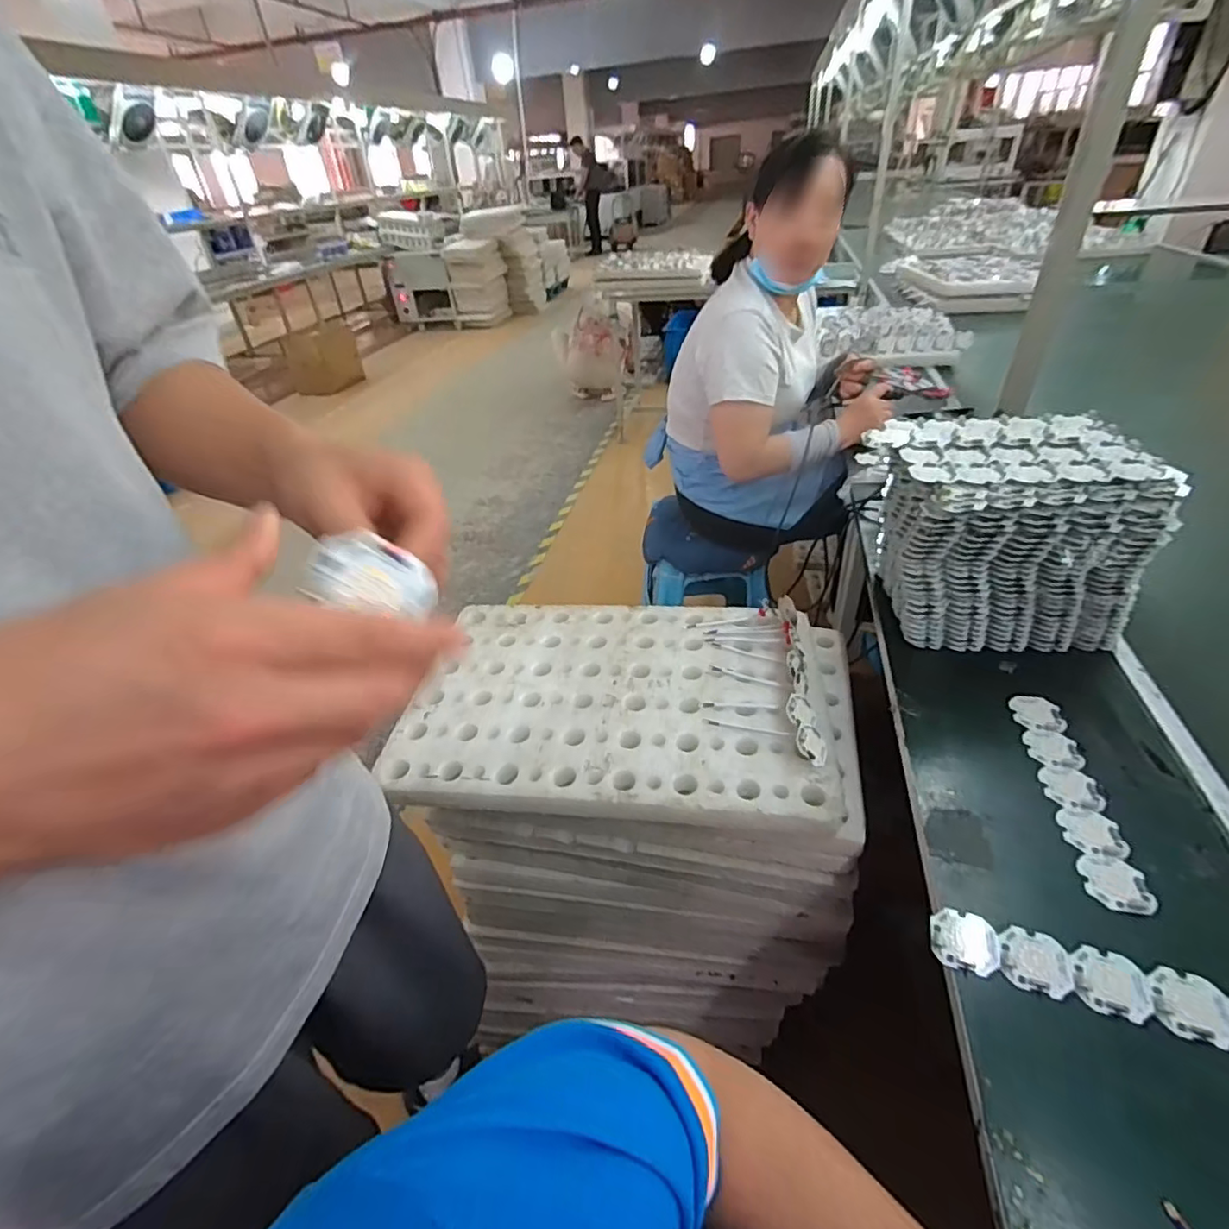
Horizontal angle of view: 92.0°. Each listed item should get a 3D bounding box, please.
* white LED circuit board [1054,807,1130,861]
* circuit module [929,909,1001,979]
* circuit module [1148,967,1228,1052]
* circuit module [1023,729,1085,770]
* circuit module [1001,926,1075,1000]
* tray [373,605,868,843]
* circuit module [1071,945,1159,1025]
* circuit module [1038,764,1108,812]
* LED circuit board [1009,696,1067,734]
[{"bbox_3d":[0.427,0.195,0.532,0.043,0.009,0.050,6,39,14],"label":"white LED circuit board"},{"bbox_3d":[0.279,0.262,0.472,0.048,0.009,0.048,13,41,23],"label":"circuit module"},{"bbox_3d":[0.413,0.280,0.423,0.046,0.004,0.048,16,42,26],"label":"circuit module"},{"bbox_3d":[0.448,0.138,0.606,0.044,0.006,0.050,5,39,13],"label":"circuit module"},{"bbox_3d":[0.324,0.266,0.454,0.046,0.006,0.050,15,42,24],"label":"circuit module"},{"bbox_3d":[0.021,0.115,0.805,0.590,0.060,0.373,2,38,9],"label":"tray"},{"bbox_3d":[0.368,0.272,0.439,0.048,0.004,0.048,7,39,16],"label":"circuit module"},{"bbox_3d":[0.438,0.166,0.568,0.049,0.007,0.048,9,40,18],"label":"circuit module"},{"bbox_3d":[0.457,0.108,0.640,0.045,0.008,0.047,4,38,12],"label":"LED circuit board"}]

